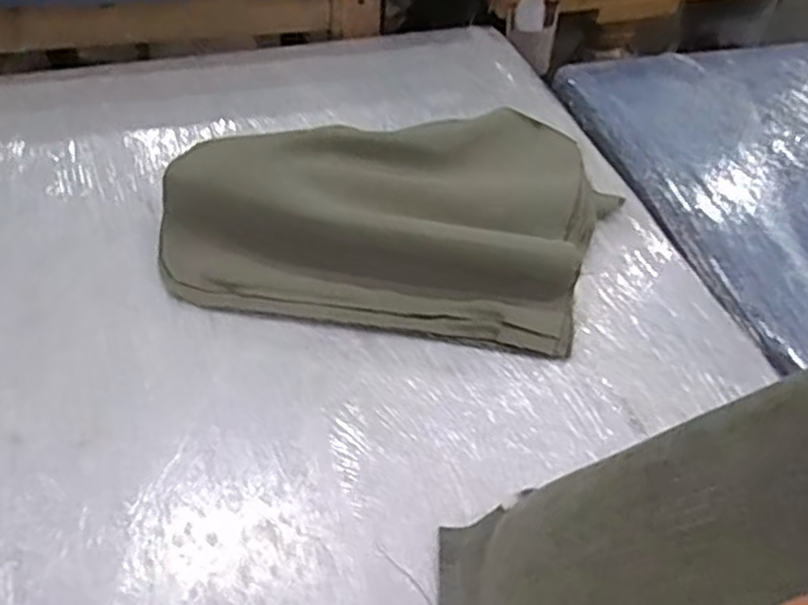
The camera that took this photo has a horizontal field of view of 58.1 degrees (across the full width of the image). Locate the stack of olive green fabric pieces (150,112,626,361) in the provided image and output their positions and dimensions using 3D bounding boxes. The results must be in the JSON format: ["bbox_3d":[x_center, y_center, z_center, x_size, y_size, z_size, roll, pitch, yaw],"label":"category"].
[{"bbox_3d":[-0.004,-0.141,0.876,0.506,0.088,0.379,9,48,5],"label":"stack of olive green fabric pieces"}]

